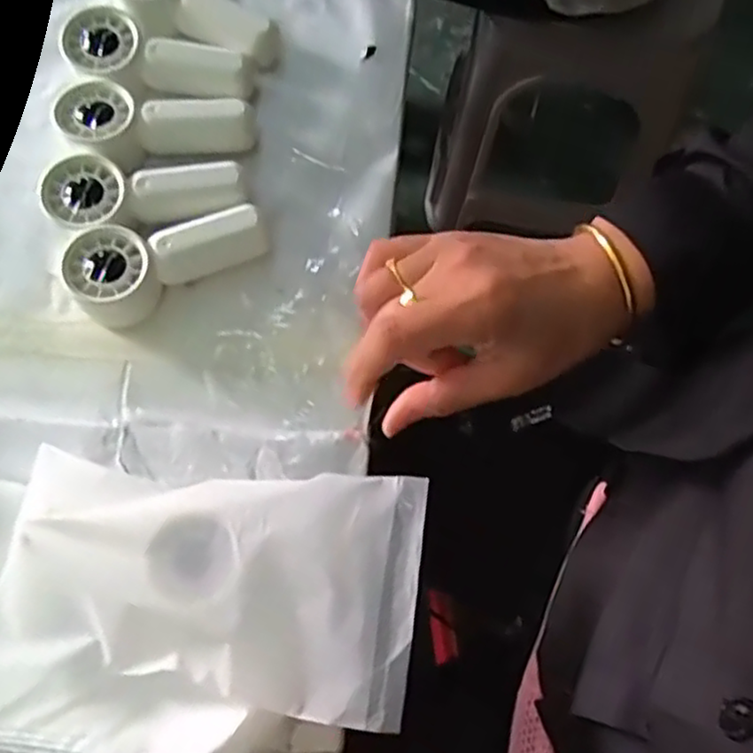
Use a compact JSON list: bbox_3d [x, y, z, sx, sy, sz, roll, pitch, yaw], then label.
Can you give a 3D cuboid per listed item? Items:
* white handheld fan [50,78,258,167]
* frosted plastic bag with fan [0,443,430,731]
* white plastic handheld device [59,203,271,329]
[{"bbox_3d":[-0.130,-0.142,0.420,0.111,0.032,0.046,7,72,2],"label":"white handheld fan"},{"bbox_3d":[-0.077,0.094,0.336,0.188,0.041,0.103,7,72,2],"label":"frosted plastic bag with fan"},{"bbox_3d":[-0.113,-0.061,0.393,0.106,0.031,0.046,-15,72,-5],"label":"white plastic handheld device"}]

